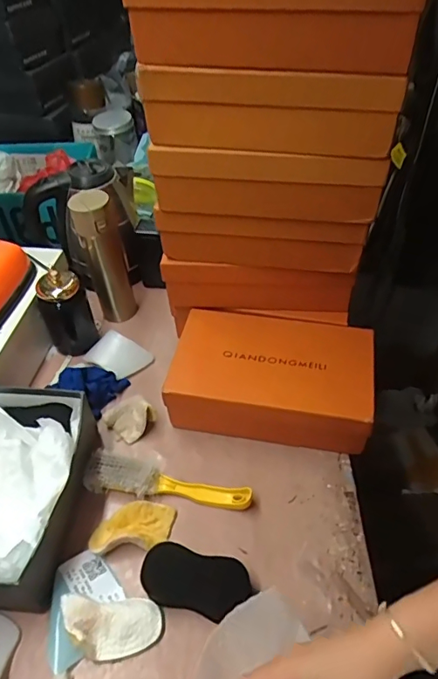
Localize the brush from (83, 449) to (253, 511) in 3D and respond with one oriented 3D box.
[{"bbox_3d":[-0.068,0.191,0.675,0.224,0.035,0.051,7,47,9],"label":"brush"}]

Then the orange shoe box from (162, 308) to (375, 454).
[{"bbox_3d":[0.080,0.055,0.754,0.282,0.093,0.175,8,48,10],"label":"orange shoe box"}]

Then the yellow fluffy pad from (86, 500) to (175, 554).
[{"bbox_3d":[-0.111,0.238,0.637,0.105,0.028,0.063,-3,47,0],"label":"yellow fluffy pad"}]

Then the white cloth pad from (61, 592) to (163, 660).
[{"bbox_3d":[-0.123,0.323,0.563,0.109,0.032,0.059,-2,47,1],"label":"white cloth pad"}]

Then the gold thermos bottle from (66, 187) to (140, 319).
[{"bbox_3d":[-0.197,-0.142,0.859,0.078,0.240,0.072,-14,48,-11],"label":"gold thermos bottle"}]

